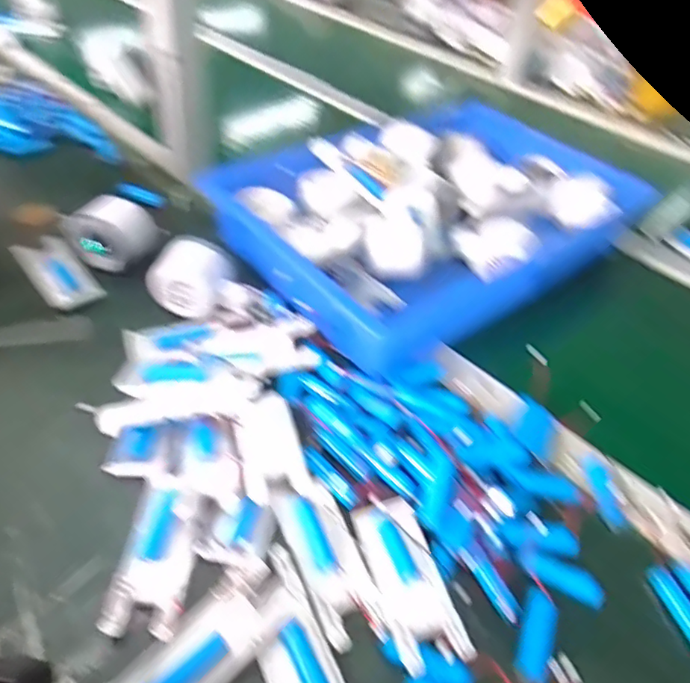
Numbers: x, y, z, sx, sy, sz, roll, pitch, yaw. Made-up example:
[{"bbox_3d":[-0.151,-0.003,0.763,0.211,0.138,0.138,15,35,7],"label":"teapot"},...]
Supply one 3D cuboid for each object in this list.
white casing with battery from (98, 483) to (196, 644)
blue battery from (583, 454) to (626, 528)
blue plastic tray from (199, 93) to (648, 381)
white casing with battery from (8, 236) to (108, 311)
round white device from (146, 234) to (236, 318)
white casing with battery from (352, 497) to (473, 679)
[{"bbox_3d":[-0.121,0.138,0.363,0.045,0.013,0.101,6,46,-1],"label":"white casing with battery"},{"bbox_3d":[0.198,0.115,0.429,0.016,0.012,0.056,-3,47,-10],"label":"blue battery"},{"bbox_3d":[0.106,-0.148,0.609,0.435,0.082,0.266,-25,54,-28],"label":"blue plastic tray"},{"bbox_3d":[-0.279,-0.069,0.541,0.050,0.014,0.102,-32,57,-32],"label":"white casing with battery"},{"bbox_3d":[-0.142,-0.060,0.518,0.071,0.049,0.055,2,46,-5],"label":"round white device"},{"bbox_3d":[0.040,0.148,0.354,0.041,0.021,0.107,-9,48,-16],"label":"white casing with battery"}]

